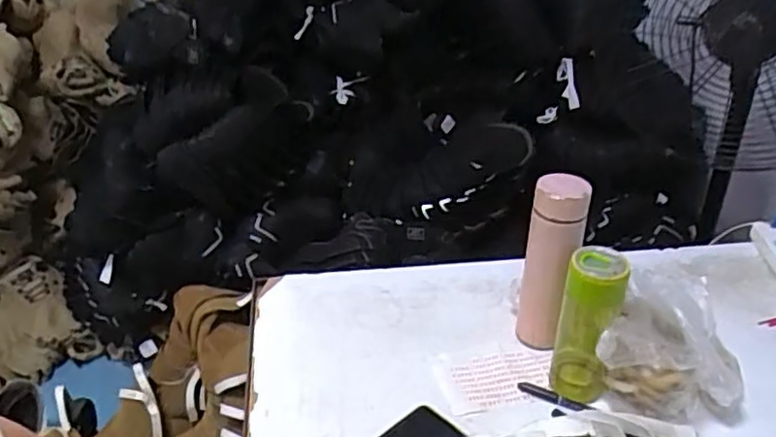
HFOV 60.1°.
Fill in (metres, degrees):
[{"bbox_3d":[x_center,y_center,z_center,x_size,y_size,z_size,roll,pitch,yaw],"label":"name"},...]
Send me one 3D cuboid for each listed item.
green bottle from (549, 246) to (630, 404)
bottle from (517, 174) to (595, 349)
[{"bbox_3d":[0.229,0.124,0.770,0.065,0.187,0.071,9,32,14],"label":"green bottle"},{"bbox_3d":[0.204,0.063,0.840,0.067,0.232,0.070,8,32,13],"label":"bottle"}]

